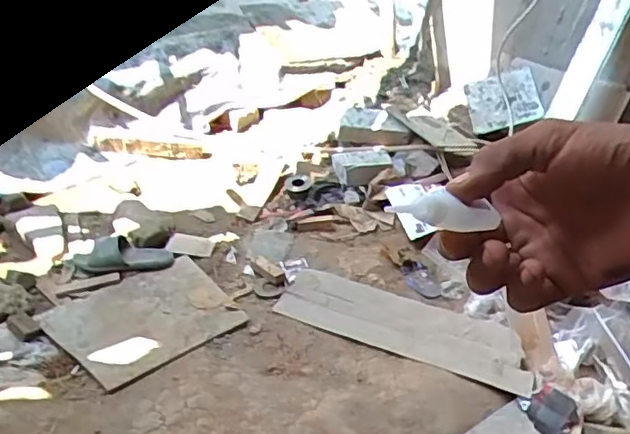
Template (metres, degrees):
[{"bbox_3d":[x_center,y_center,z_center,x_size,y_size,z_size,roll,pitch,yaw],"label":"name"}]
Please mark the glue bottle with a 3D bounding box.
[{"bbox_3d":[0.069,-0.005,0.332,0.074,0.015,0.016,3,34,-31],"label":"glue bottle"}]

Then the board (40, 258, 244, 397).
[{"bbox_3d":[-0.378,0.219,1.371,0.371,0.015,0.273,-22,48,-37],"label":"board"}]

